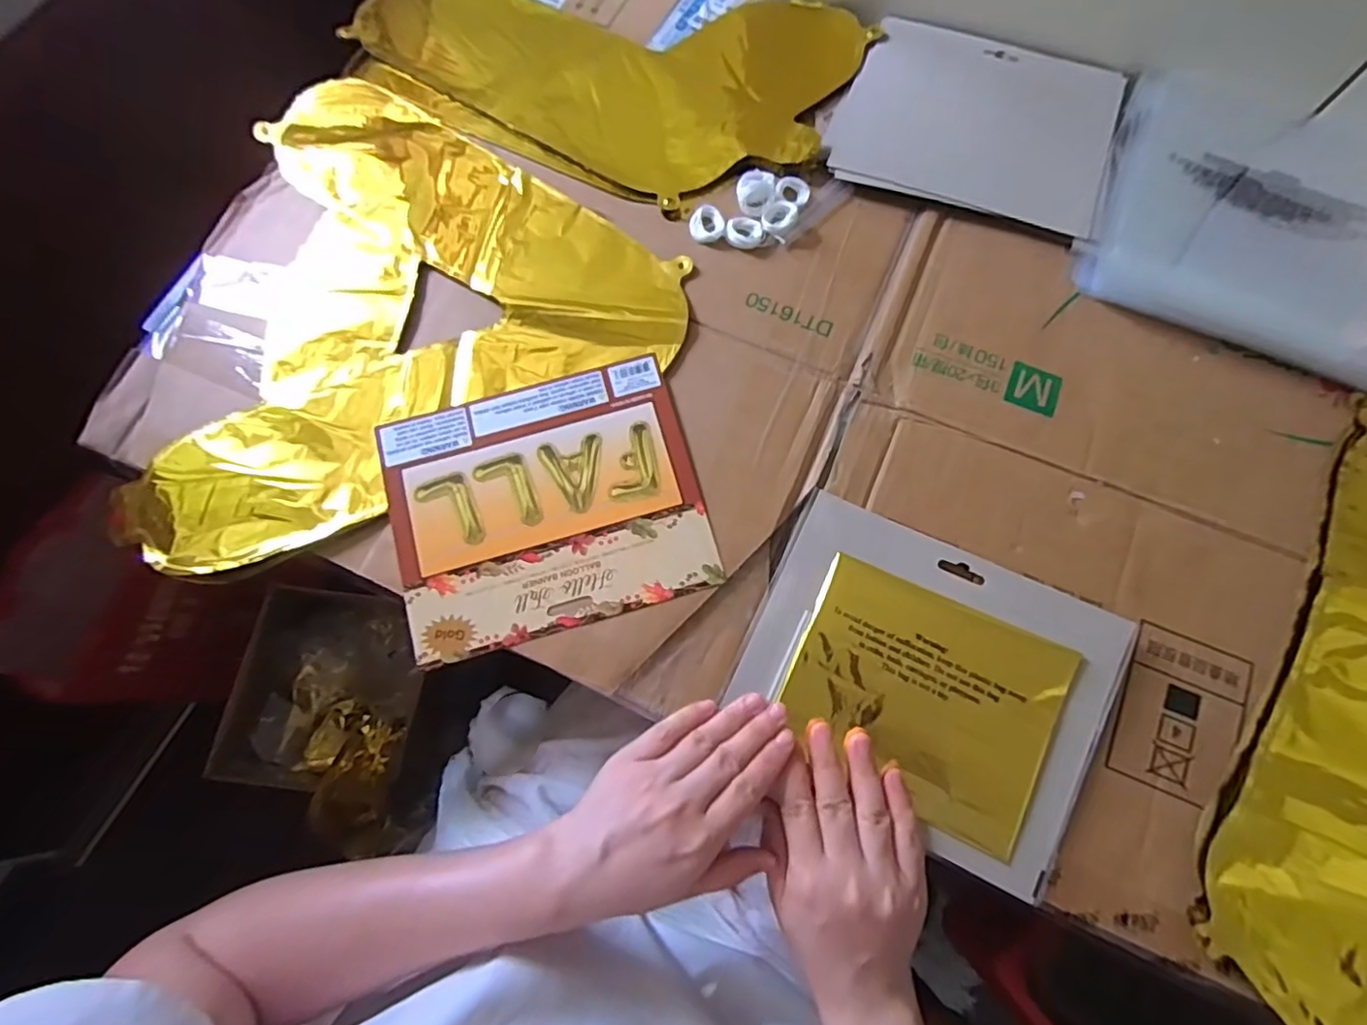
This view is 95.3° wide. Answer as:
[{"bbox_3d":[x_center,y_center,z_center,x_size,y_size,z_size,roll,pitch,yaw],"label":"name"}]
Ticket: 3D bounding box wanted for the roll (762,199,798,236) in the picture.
[{"bbox_3d":[0.069,-0.212,0.448,0.024,0.006,0.027,14,74,5],"label":"roll"}]

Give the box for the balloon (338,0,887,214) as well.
[{"bbox_3d":[-0.063,-0.392,0.514,0.393,0.022,0.239,29,76,9],"label":"balloon"}]

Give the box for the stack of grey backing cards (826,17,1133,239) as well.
[{"bbox_3d":[0.228,-0.303,0.477,0.195,0.008,0.167,19,75,7],"label":"stack of grey backing cards"}]

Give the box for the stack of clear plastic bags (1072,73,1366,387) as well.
[{"bbox_3d":[0.419,-0.213,0.444,0.227,0.017,0.218,24,76,8],"label":"stack of clear plastic bags"}]

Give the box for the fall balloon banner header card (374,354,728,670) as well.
[{"bbox_3d":[-0.086,-0.007,0.396,0.193,0.006,0.160,-15,74,-3],"label":"fall balloon banner header card"}]

